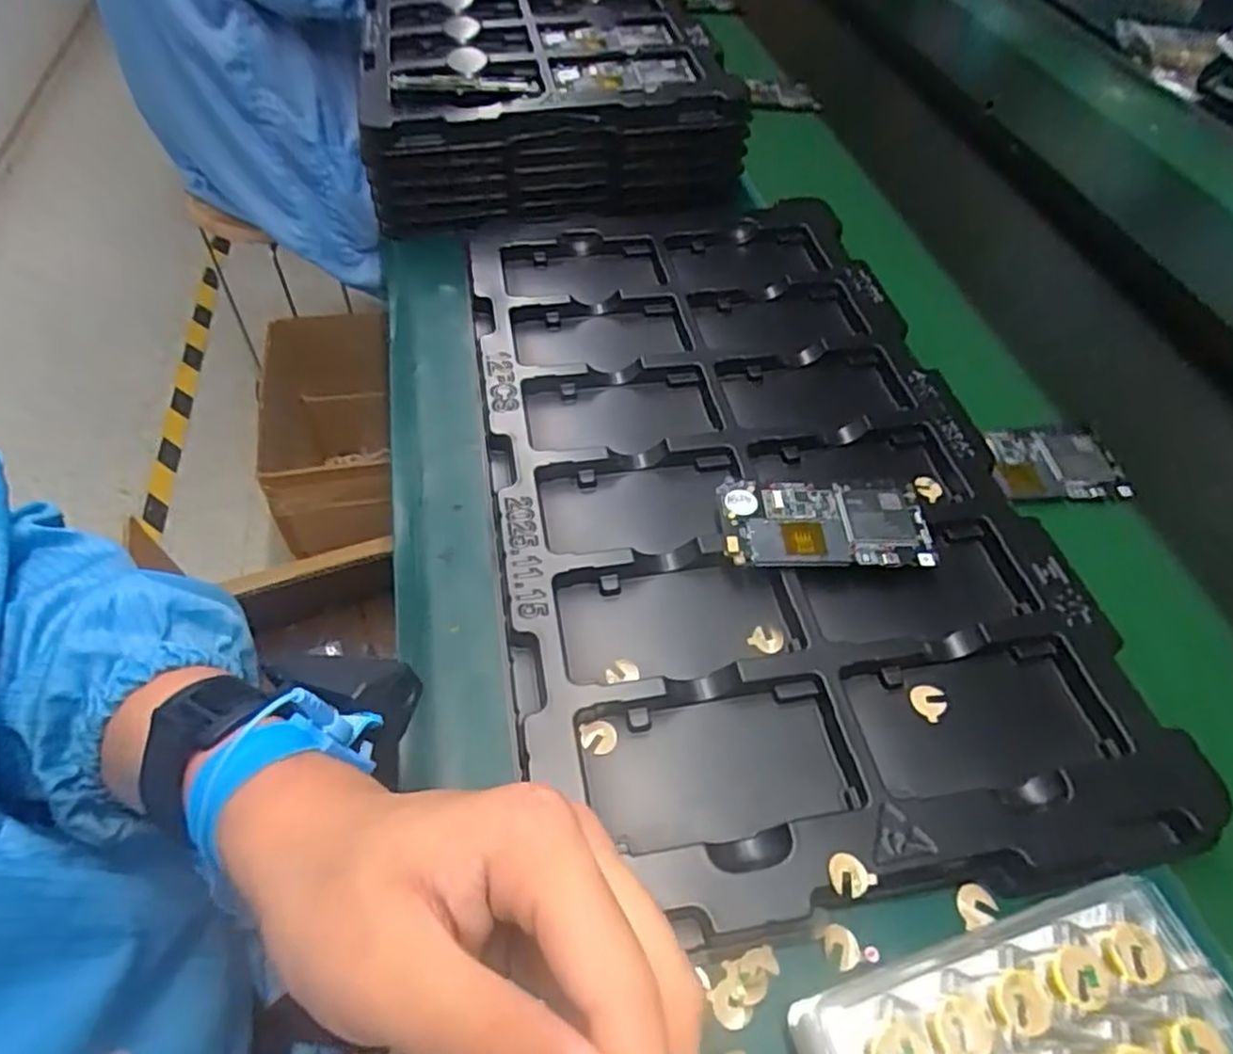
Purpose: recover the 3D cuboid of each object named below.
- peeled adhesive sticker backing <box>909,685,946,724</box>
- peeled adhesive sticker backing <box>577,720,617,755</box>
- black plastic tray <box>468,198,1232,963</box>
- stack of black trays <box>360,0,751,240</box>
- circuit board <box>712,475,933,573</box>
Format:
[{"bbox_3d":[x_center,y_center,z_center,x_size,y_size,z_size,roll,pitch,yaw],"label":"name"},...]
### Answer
[{"bbox_3d":[0.169,0.093,0.384,0.019,0.004,0.018,2,53,-3],"label":"peeled adhesive sticker backing"},{"bbox_3d":[-0.009,0.107,0.362,0.018,0.004,0.016,-8,54,-11],"label":"peeled adhesive sticker backing"},{"bbox_3d":[0.082,-0.050,0.488,0.330,0.034,0.563,-6,54,-9],"label":"black plastic tray"},{"bbox_3d":[-0.092,-0.535,0.778,0.334,0.097,0.589,-5,53,-9],"label":"stack of black trays"},{"bbox_3d":[0.127,-0.001,0.435,0.124,0.012,0.064,4,53,-2],"label":"circuit board"}]

